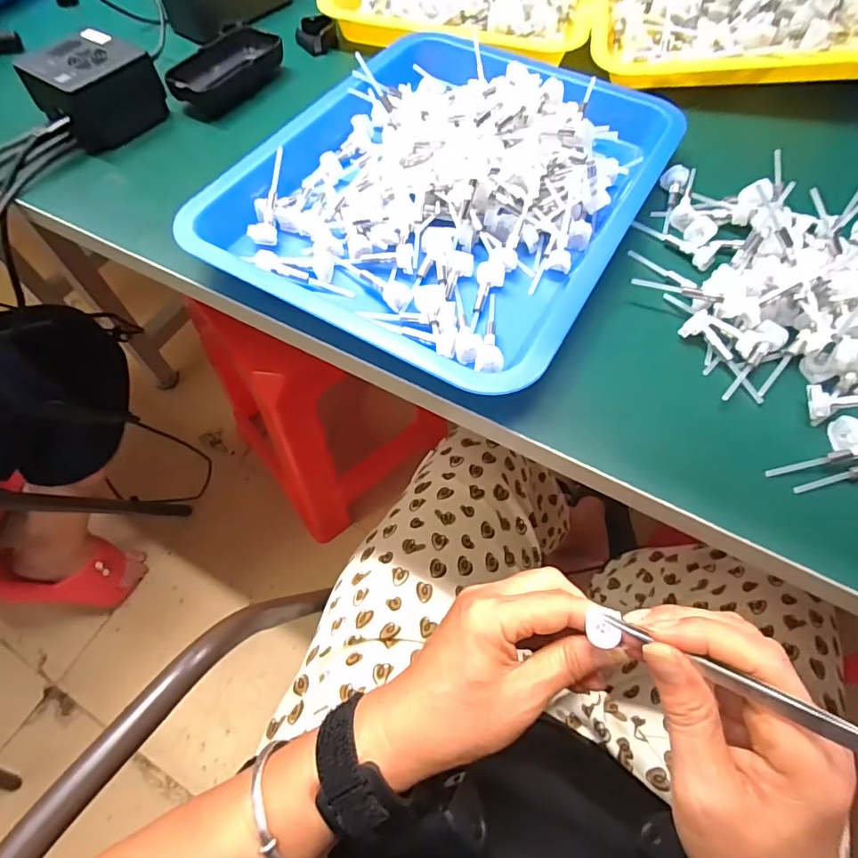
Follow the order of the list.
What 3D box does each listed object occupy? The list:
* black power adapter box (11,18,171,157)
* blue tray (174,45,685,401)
[{"bbox_3d":[-0.271,-0.280,0.404,0.061,0.050,0.082,35,67,16],"label":"black power adapter box"},{"bbox_3d":[0.016,-0.187,0.358,0.264,0.047,0.318,27,65,13],"label":"blue tray"}]

